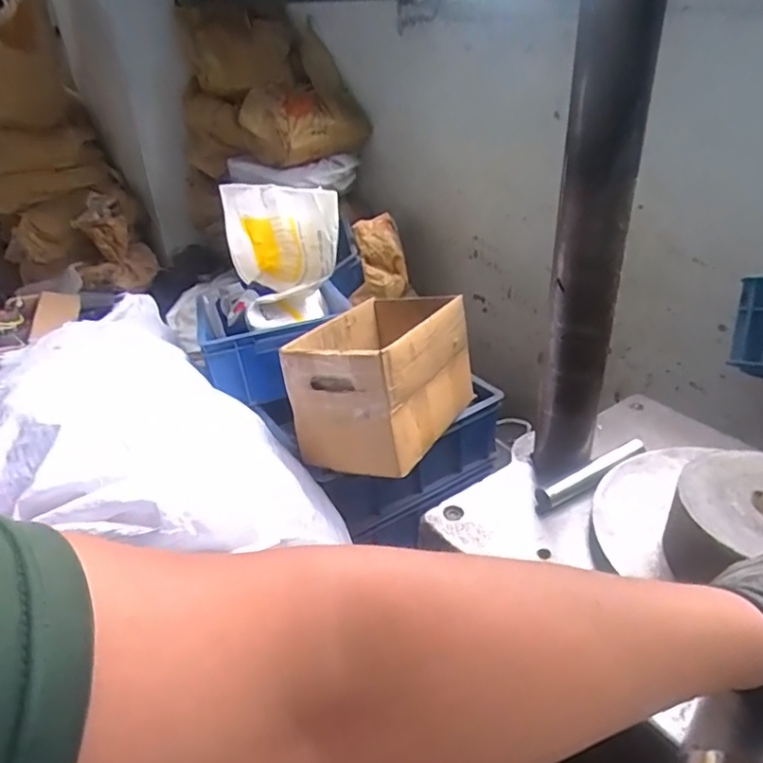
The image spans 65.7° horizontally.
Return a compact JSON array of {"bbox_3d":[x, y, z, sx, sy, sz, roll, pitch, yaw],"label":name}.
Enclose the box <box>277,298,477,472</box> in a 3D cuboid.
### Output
[{"bbox_3d":[0.006,-0.024,0.999,0.224,0.187,0.325,14,34,25],"label":"box"}]

